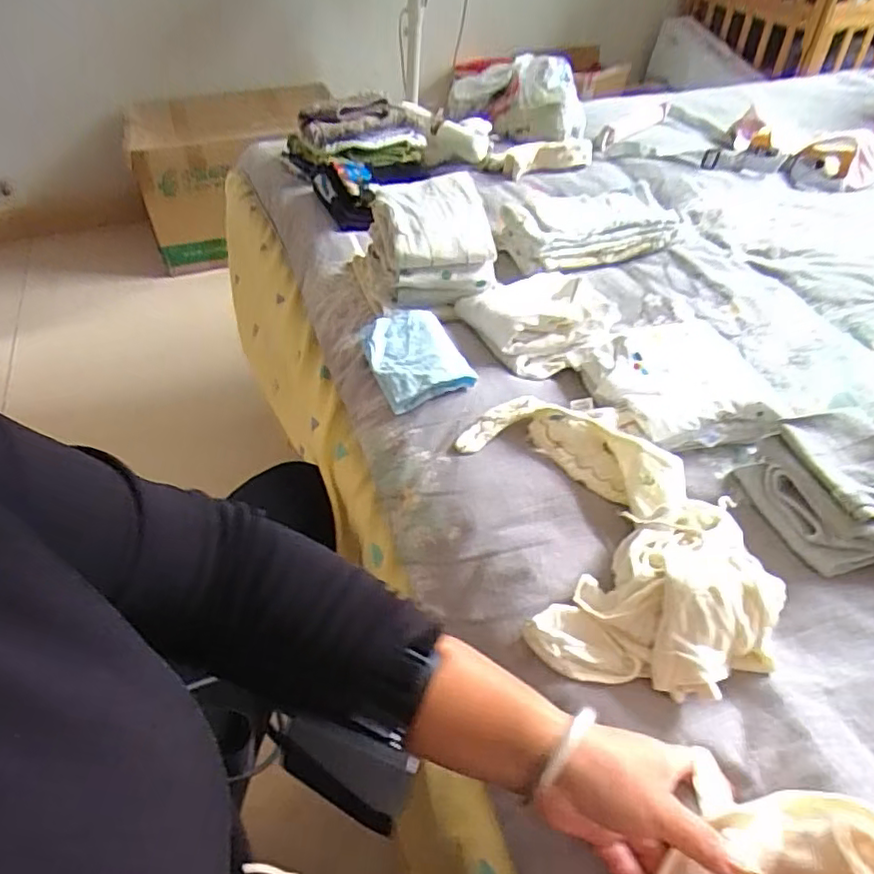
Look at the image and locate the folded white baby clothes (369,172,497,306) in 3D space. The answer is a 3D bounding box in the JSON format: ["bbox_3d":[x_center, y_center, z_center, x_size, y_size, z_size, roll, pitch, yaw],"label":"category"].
[{"bbox_3d":[-0.002,-0.231,0.712,0.129,0.099,0.123,-7,45,-7],"label":"folded white baby clothes"}]

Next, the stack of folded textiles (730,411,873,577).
[{"bbox_3d":[0.355,0.048,0.538,0.135,0.065,0.131,-8,45,-8],"label":"stack of folded textiles"}]

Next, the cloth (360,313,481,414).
[{"bbox_3d":[-0.024,-0.084,0.652,0.085,0.032,0.133,-14,46,-13],"label":"cloth"}]

